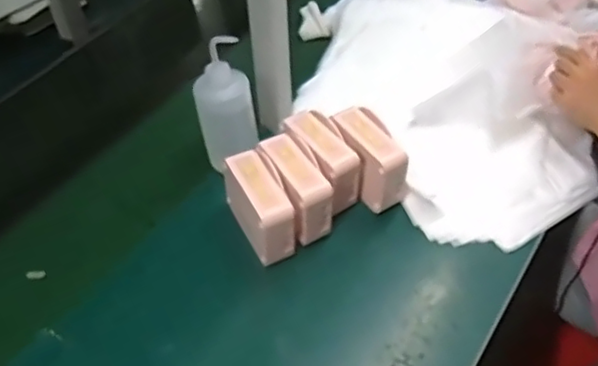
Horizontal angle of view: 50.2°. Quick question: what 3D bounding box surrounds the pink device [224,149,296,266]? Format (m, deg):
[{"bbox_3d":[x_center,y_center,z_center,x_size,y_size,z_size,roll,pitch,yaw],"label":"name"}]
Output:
[{"bbox_3d":[-0.048,0.031,0.809,0.048,0.091,0.127,-22,51,-17],"label":"pink device"}]

